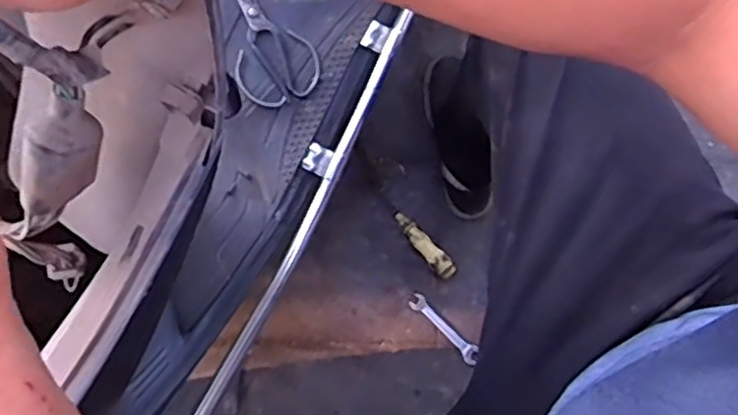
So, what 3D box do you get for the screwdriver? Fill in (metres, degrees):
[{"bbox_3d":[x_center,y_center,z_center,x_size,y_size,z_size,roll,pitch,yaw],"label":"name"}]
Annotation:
[{"bbox_3d":[0.063,0.030,1.077,0.029,0.023,0.200,-39,79,-8],"label":"screwdriver"}]

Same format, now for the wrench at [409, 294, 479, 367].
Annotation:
[{"bbox_3d":[0.117,0.185,1.050,0.135,0.008,0.027,43,81,10],"label":"wrench"}]

